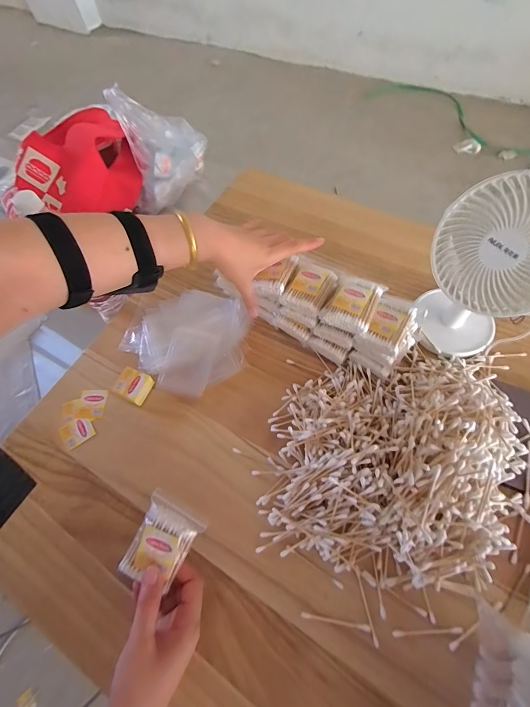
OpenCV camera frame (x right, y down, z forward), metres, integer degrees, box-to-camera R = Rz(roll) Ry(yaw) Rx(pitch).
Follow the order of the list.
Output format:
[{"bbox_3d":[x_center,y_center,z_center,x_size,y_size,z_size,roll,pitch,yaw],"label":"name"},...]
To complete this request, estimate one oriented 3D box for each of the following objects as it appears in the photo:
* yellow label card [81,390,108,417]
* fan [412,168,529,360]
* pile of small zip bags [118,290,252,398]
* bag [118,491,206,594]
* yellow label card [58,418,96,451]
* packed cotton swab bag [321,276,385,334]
[{"bbox_3d":[-0.253,0.073,0.479,0.040,0.004,0.042,-3,64,2],"label":"yellow label card"},{"bbox_3d":[0.257,-0.084,0.387,0.151,0.218,0.086,39,73,20],"label":"fan"},{"bbox_3d":[-0.112,-0.024,0.500,0.177,0.016,0.169,-1,64,3],"label":"pile of small zip bags"},{"bbox_3d":[-0.105,0.194,0.333,0.061,0.010,0.086,24,85,13],"label":"bag"},{"bbox_3d":[-0.266,0.111,0.461,0.043,0.004,0.038,-33,67,-12],"label":"yellow label card"},{"bbox_3d":[0.114,-0.064,0.428,0.062,0.016,0.075,24,68,14],"label":"packed cotton swab bag"}]

